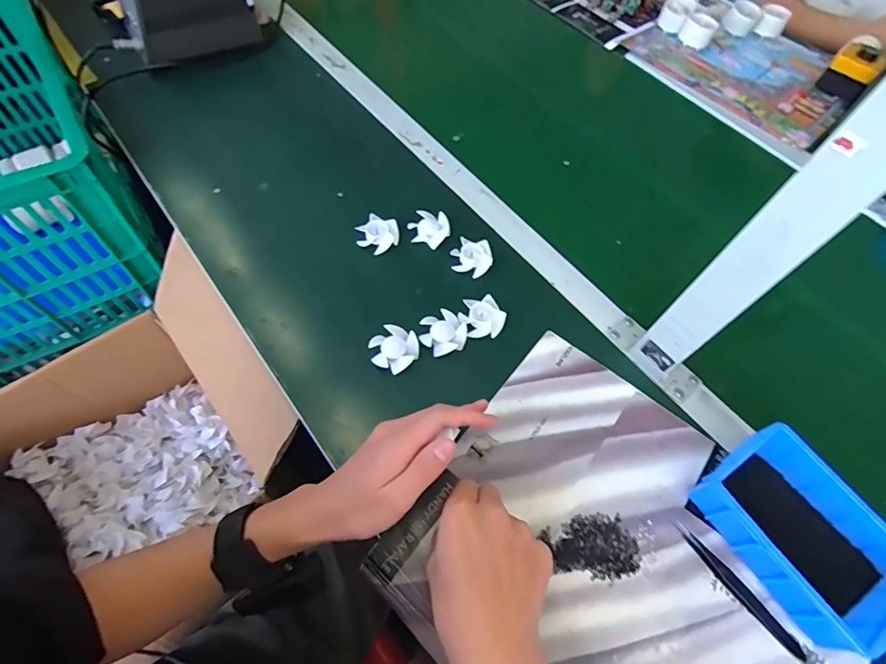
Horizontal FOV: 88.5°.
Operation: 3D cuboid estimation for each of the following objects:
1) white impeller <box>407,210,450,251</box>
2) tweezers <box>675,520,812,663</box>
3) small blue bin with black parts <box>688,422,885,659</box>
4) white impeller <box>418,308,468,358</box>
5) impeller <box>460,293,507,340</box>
[{"bbox_3d":[-0.016,-0.118,0.524,0.047,0.016,0.040,-2,61,-5],"label":"white impeller"},{"bbox_3d":[0.240,0.208,0.364,0.015,0.013,0.122,-36,69,-21],"label":"tweezers"},{"bbox_3d":[0.281,0.156,0.362,0.091,0.052,0.140,-28,66,-18],"label":"small blue bin with black parts"},{"bbox_3d":[0.000,0.001,0.458,0.045,0.014,0.043,-11,62,-10],"label":"white impeller"},{"bbox_3d":[0.040,-0.014,0.468,0.042,0.016,0.042,2,61,-3],"label":"impeller"}]

